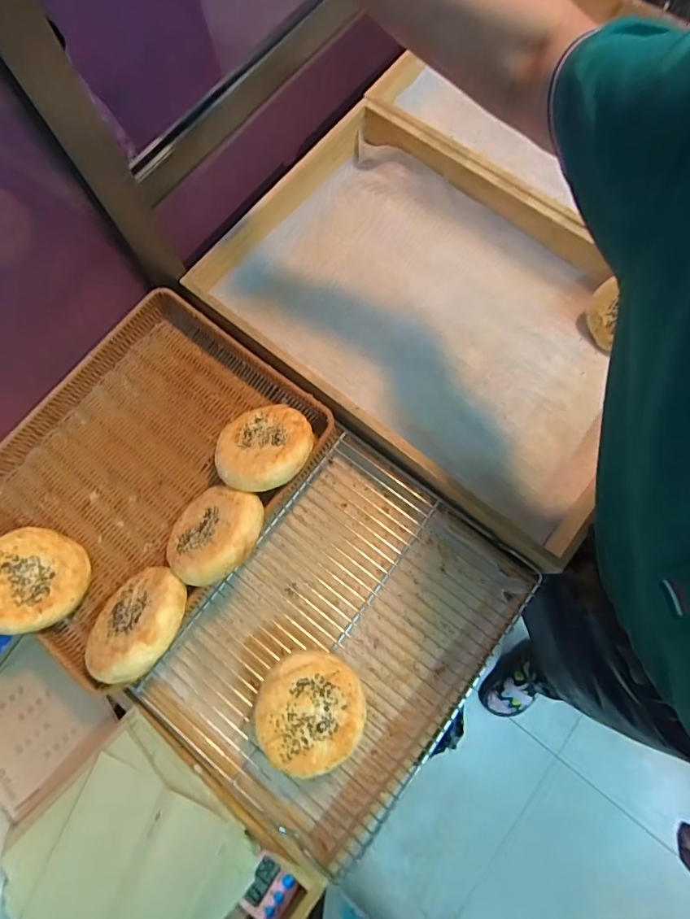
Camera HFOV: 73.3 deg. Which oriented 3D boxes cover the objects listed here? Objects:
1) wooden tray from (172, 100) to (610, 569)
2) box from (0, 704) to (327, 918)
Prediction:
[{"bbox_3d":[0.121,-0.199,0.639,0.603,0.085,0.404,36,79,10],"label":"wooden tray"},{"bbox_3d":[-0.257,0.516,0.475,0.301,0.072,0.404,36,79,10],"label":"box"}]

